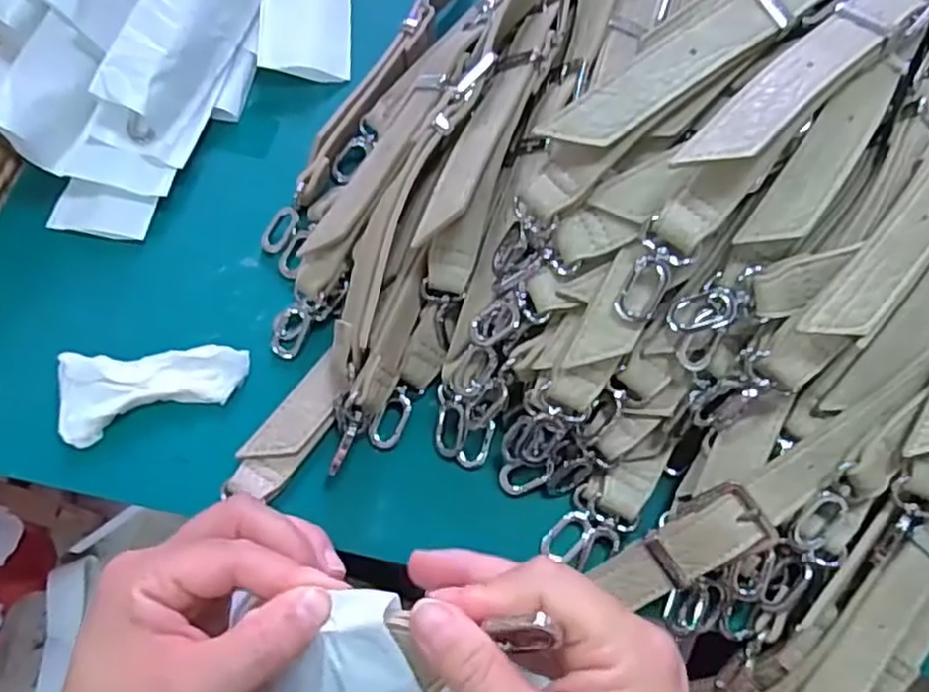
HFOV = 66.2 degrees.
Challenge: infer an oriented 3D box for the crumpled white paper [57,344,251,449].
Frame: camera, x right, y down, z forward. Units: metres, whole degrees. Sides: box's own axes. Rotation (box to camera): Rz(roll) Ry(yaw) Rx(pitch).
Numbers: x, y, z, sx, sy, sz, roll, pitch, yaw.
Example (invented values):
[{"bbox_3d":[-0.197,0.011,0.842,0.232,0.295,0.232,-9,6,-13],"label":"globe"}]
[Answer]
[{"bbox_3d":[-0.162,0.023,0.369,0.094,0.009,0.045,-6,68,-3],"label":"crumpled white paper"}]

